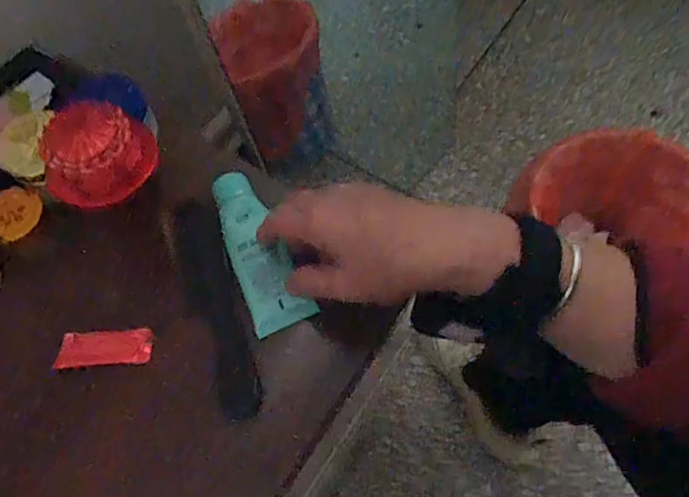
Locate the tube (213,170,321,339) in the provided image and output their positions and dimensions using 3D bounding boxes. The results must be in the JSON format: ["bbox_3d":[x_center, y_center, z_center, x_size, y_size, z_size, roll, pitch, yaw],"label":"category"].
[{"bbox_3d":[-0.062,-0.001,0.373,0.040,0.017,0.118,-22,75,-8],"label":"tube"}]

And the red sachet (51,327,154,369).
[{"bbox_3d":[-0.162,0.067,0.358,0.060,0.010,0.023,-5,63,0],"label":"red sachet"}]

